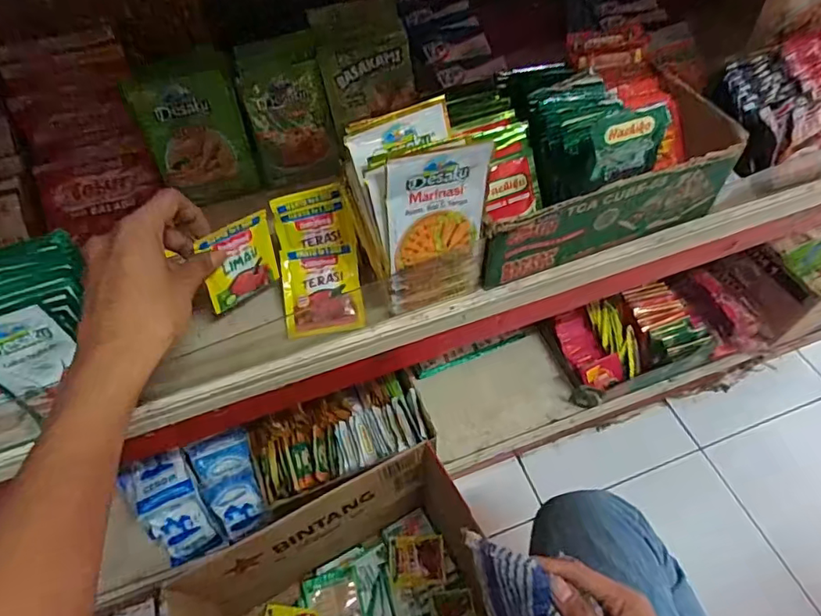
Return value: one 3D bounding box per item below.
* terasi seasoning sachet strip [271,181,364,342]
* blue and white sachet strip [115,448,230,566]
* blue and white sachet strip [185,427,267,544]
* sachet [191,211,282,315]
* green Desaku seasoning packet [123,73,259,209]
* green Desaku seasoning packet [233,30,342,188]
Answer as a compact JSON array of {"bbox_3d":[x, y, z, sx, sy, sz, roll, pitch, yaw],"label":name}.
[{"bbox_3d":[-0.083,-0.042,0.470,0.070,0.032,0.128,-7,81,-3],"label":"terasi seasoning sachet strip"},{"bbox_3d":[-0.343,0.290,0.746,0.098,0.058,0.153,-25,99,-15],"label":"blue and white sachet strip"},{"bbox_3d":[-0.258,0.251,0.762,0.082,0.020,0.146,-27,74,-11],"label":"blue and white sachet strip"},{"bbox_3d":[-0.142,-0.038,0.442,0.007,0.071,0.068,27,50,36],"label":"sachet"},{"bbox_3d":[-0.210,-0.168,0.524,0.094,0.122,0.020,-21,31,-20],"label":"green Desaku seasoning packet"},{"bbox_3d":[-0.131,-0.211,0.567,0.084,0.146,0.013,-16,23,-12],"label":"green Desaku seasoning packet"}]

